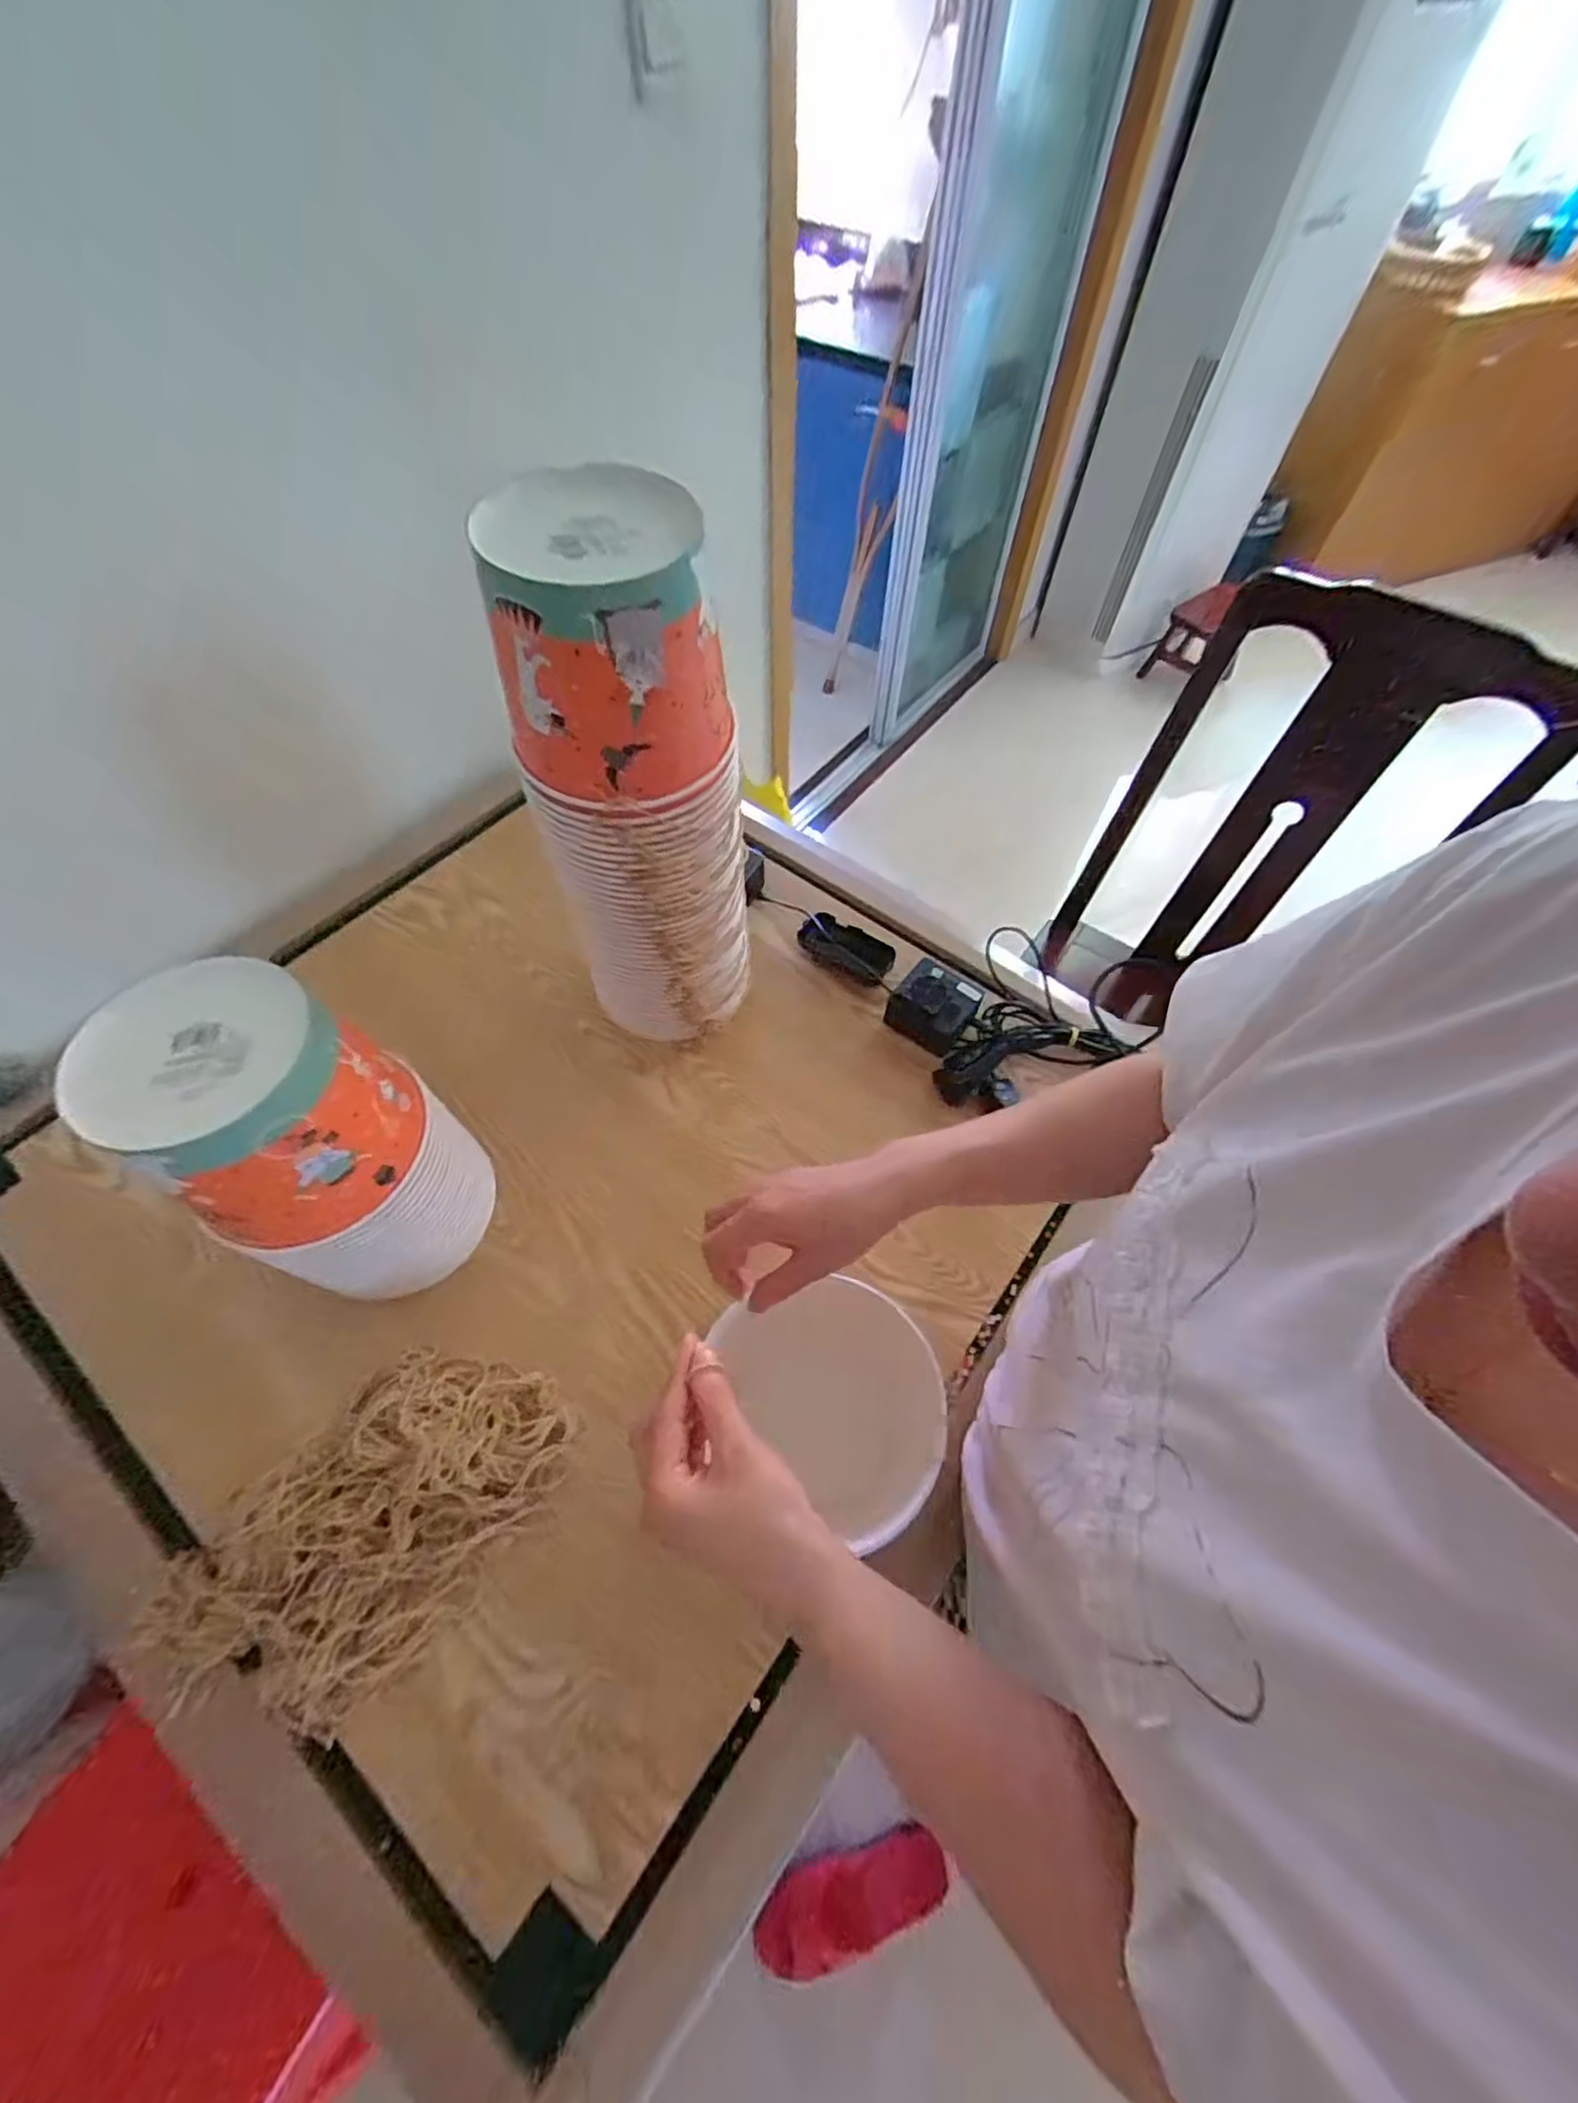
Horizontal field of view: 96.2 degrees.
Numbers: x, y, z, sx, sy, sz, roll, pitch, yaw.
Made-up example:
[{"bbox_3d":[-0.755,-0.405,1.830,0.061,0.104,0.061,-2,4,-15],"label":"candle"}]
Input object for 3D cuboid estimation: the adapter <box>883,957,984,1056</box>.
[{"bbox_3d":[0.149,-0.048,0.729,0.078,0.042,0.077,31,65,17],"label":"adapter"}]

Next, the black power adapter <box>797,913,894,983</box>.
[{"bbox_3d":[0.062,-0.113,0.761,0.100,0.023,0.054,23,64,13],"label":"black power adapter"}]

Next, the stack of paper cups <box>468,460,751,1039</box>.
[{"bbox_3d":[-0.114,-0.186,0.556,0.148,0.393,0.127,-11,61,-6],"label":"stack of paper cups"}]

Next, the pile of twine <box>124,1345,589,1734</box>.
[{"bbox_3d":[-0.292,0.335,0.506,0.164,0.056,0.266,37,68,19],"label":"pile of twine"}]

